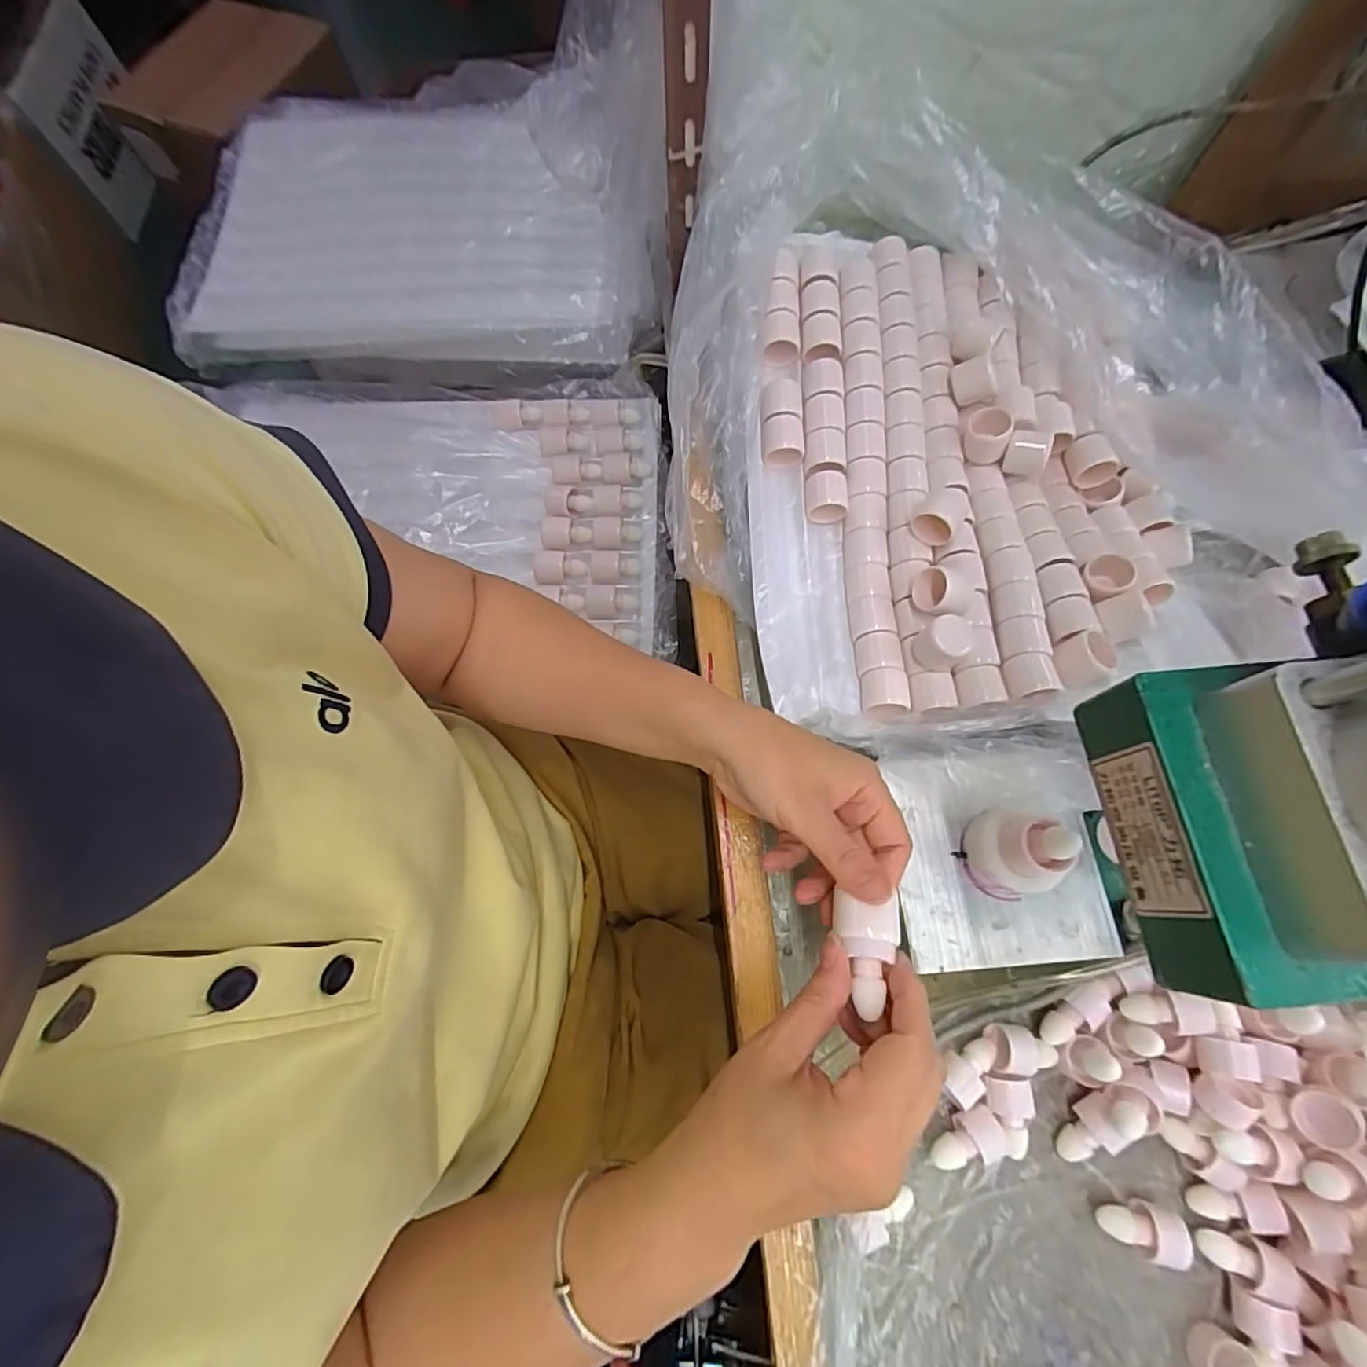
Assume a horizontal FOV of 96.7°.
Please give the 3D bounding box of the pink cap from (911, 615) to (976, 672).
[{"bbox_3d":[0.169,-0.026,0.394,0.026,0.029,0.027,0,71,0],"label":"pink cap"}]

